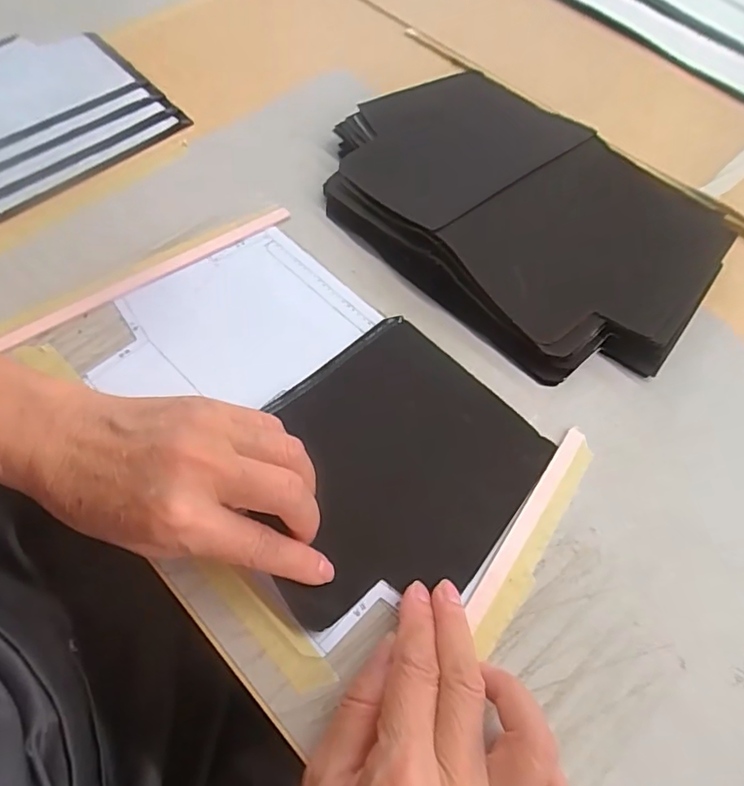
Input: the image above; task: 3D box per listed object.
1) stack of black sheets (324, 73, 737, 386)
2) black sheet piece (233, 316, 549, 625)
[{"bbox_3d":[0.096,-0.133,0.383,0.288,0.039,0.198,32,67,14],"label":"stack of black sheets"},{"bbox_3d":[0.007,0.043,0.305,0.142,0.007,0.163,42,71,16],"label":"black sheet piece"}]

